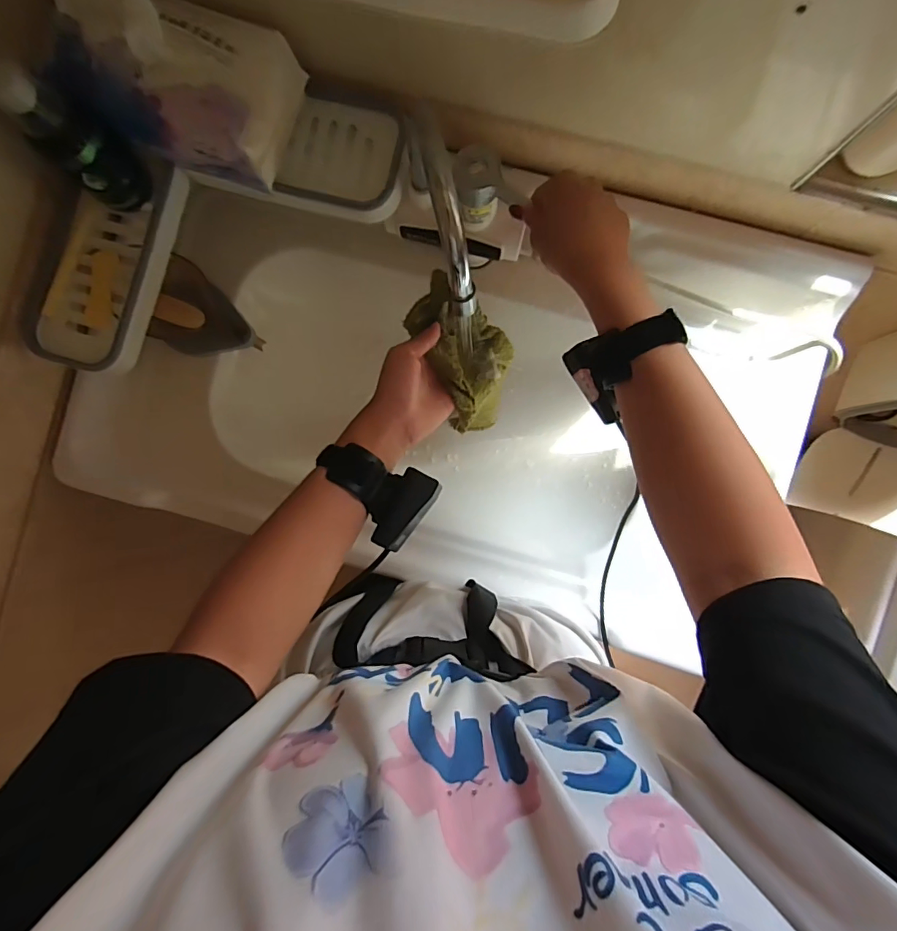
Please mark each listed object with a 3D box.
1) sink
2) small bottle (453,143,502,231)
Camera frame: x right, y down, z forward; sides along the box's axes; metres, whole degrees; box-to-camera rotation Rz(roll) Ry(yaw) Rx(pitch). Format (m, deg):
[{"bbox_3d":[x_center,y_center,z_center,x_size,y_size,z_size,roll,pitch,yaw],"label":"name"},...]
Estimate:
[{"bbox_3d":[-0.007,-0.091,0.638,0.782,0.262,0.445,16,91,3],"label":"sink"},{"bbox_3d":[0.027,-0.257,0.448,0.041,0.070,0.039,4,90,3],"label":"small bottle"}]

